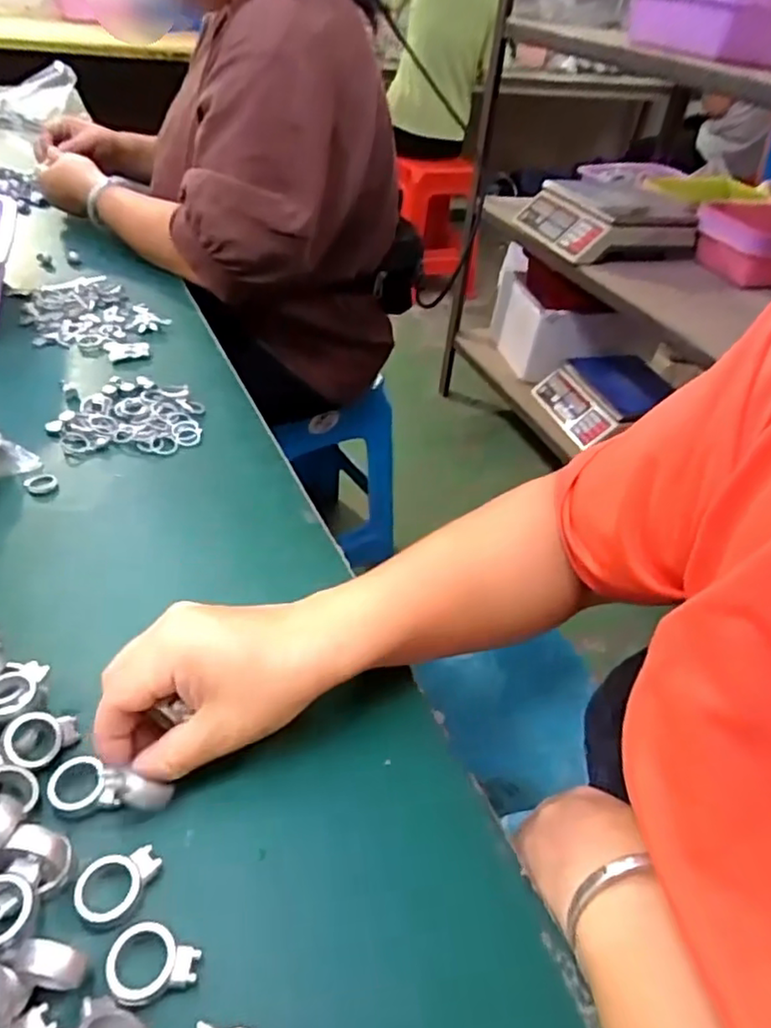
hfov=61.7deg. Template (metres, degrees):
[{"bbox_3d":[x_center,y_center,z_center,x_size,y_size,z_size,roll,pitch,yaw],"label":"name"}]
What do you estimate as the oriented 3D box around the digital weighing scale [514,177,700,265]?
[{"bbox_3d":[0.456,-0.605,1.315,0.277,0.087,0.277,-9,43,-18],"label":"digital weighing scale"}]

